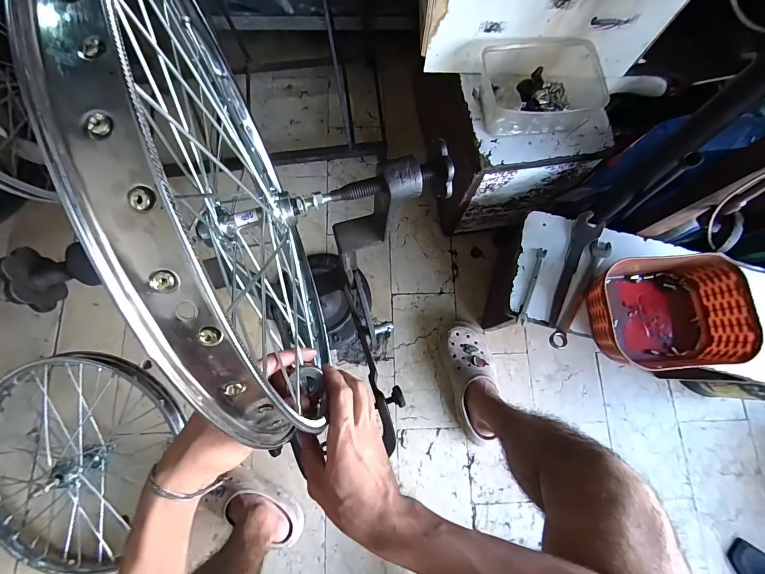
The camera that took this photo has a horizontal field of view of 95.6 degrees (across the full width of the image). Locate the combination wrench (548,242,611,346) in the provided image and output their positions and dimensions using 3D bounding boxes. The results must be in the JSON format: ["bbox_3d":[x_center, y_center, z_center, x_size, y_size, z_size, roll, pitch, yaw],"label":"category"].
[{"bbox_3d":[0.327,0.010,0.571,0.028,0.009,0.200,29,78,5],"label":"combination wrench"}]

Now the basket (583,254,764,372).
[{"bbox_3d":[0.427,0.038,0.534,0.209,0.082,0.164,0,77,-1],"label":"basket"}]

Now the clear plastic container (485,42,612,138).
[{"bbox_3d":[0.251,-0.314,0.547,0.187,0.066,0.118,-6,77,-3],"label":"clear plastic container"}]

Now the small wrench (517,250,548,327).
[{"bbox_3d":[0.247,-0.002,0.571,0.014,0.006,0.131,20,77,3],"label":"small wrench"}]

